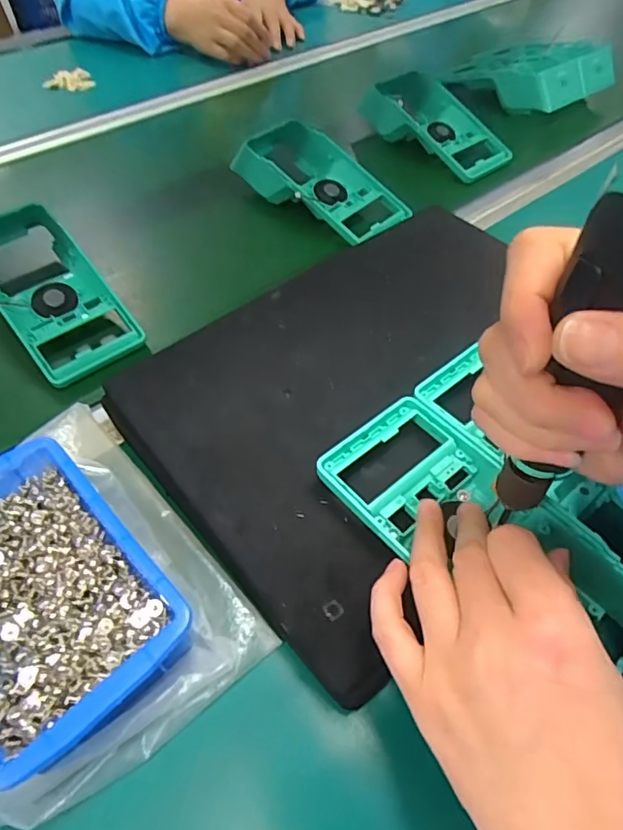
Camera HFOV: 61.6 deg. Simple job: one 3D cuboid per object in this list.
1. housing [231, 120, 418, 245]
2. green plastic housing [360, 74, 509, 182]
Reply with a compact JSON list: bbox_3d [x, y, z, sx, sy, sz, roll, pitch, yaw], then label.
[{"bbox_3d":[0.005,-0.241,0.530,0.190,0.046,0.089,35,58,21],"label":"housing"},{"bbox_3d":[0.145,-0.342,0.616,0.179,0.054,0.095,39,60,24],"label":"green plastic housing"}]

